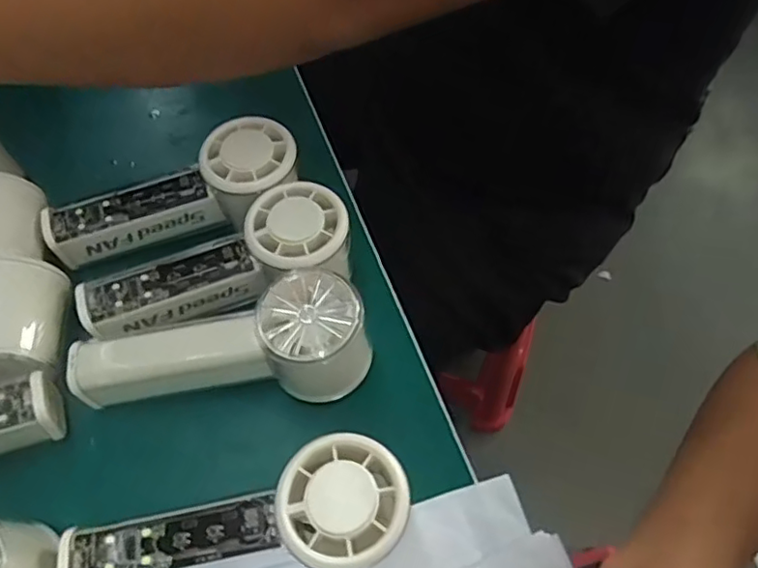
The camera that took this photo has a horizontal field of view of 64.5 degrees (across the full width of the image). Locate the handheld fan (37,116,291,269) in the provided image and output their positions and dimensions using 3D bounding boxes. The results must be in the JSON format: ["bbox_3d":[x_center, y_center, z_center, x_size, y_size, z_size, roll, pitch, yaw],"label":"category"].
[{"bbox_3d":[-0.122,-0.052,0.368,0.149,0.050,0.051,-23,62,1],"label":"handheld fan"}]

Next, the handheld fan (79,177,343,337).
[{"bbox_3d":[-0.091,-0.010,0.349,0.154,0.054,0.058,-11,60,-10],"label":"handheld fan"}]

